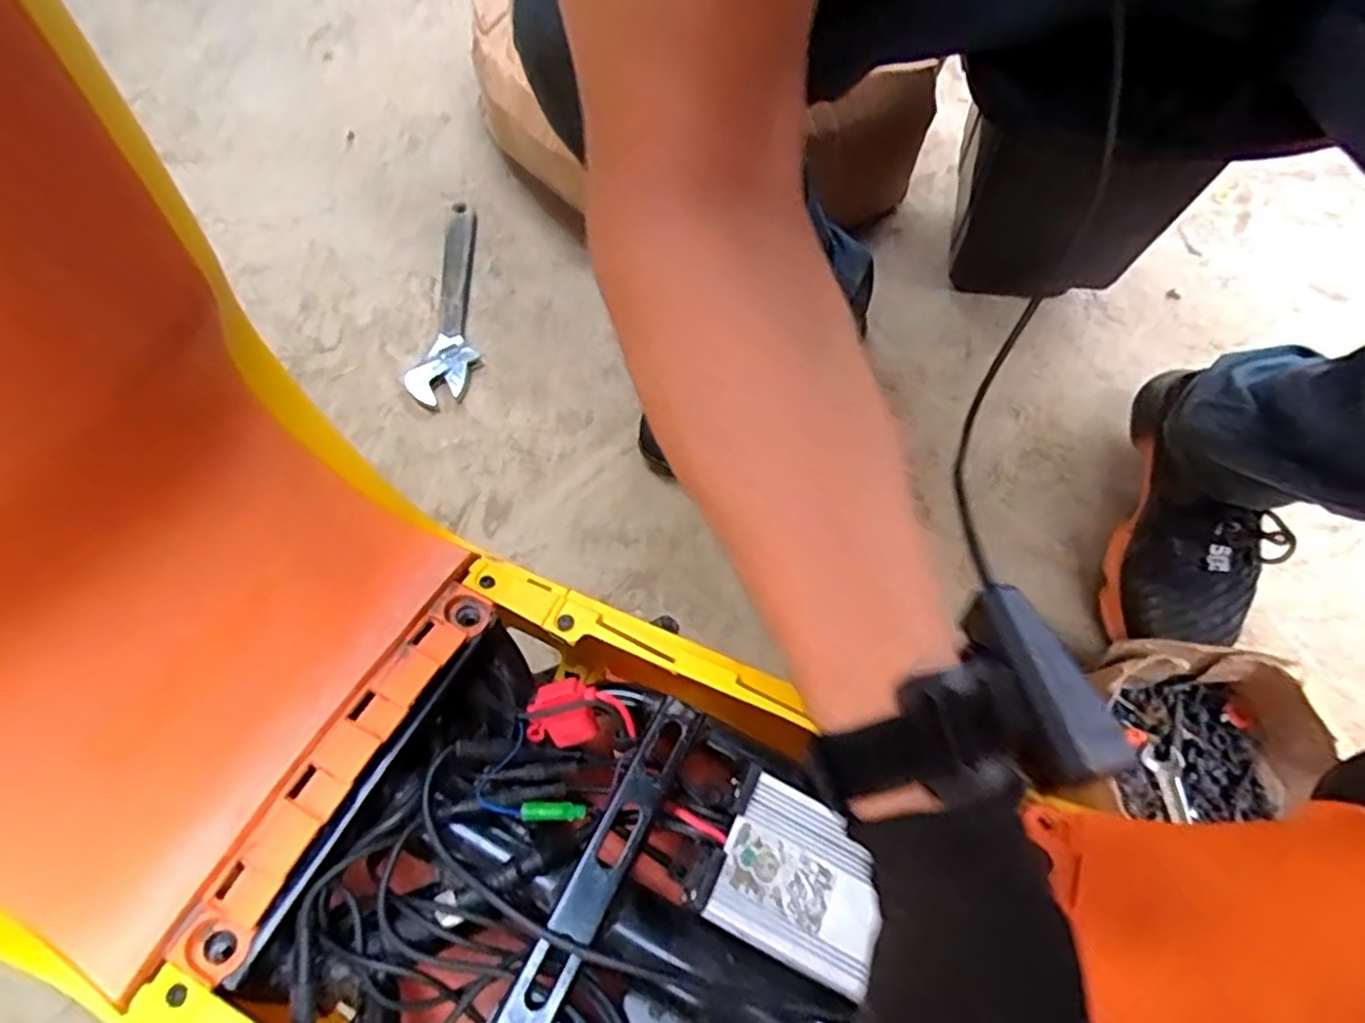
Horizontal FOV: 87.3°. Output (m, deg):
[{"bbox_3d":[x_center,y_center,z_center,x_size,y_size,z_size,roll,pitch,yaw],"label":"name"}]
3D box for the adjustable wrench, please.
[{"bbox_3d":[-0.260,-0.249,0.806,0.061,0.031,0.281,-3,63,2],"label":"adjustable wrench"}]

